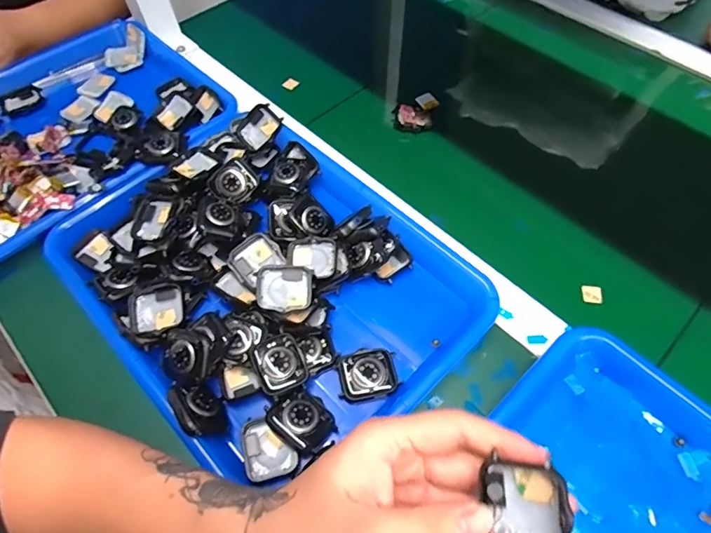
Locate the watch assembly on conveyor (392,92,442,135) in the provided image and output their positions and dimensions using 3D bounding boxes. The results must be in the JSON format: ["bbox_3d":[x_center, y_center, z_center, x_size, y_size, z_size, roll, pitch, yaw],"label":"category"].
[{"bbox_3d":[0.067,-0.174,0.519,0.045,0.017,0.051,15,61,11],"label":"watch assembly on conveyor"}]

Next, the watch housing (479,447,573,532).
[{"bbox_3d":[0.078,0.111,0.208,0.035,0.012,0.041,3,89,29],"label":"watch housing"}]

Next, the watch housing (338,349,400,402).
[{"bbox_3d":[0.010,0.082,0.349,0.044,0.007,0.037,-10,60,-4],"label":"watch housing"}]

